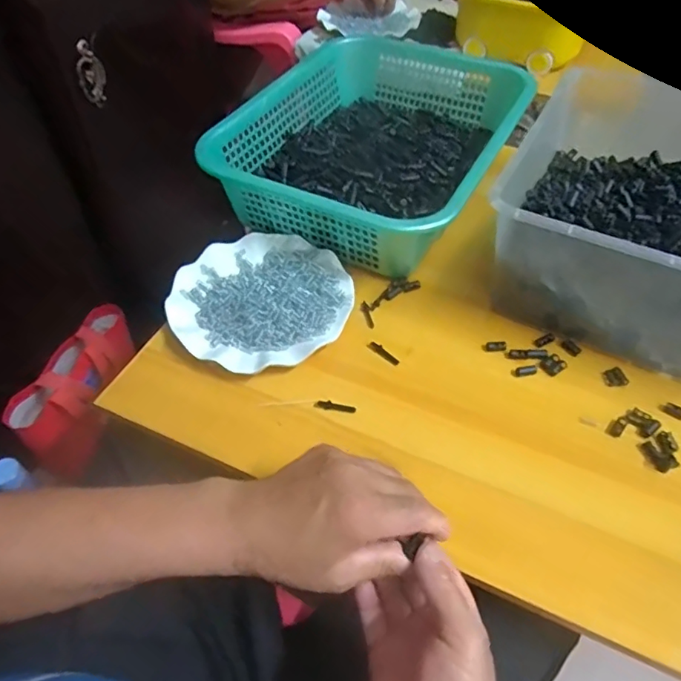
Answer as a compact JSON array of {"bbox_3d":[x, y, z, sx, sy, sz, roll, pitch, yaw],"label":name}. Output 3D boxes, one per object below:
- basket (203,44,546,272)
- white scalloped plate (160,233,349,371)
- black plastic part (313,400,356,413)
[{"bbox_3d":[0.052,-0.256,0.673,0.288,0.078,0.381,23,54,17],"label":"basket"},{"bbox_3d":[-0.083,-0.042,0.556,0.176,0.022,0.172,1,51,-1],"label":"white scalloped plate"},{"bbox_3d":[-0.005,0.059,0.490,0.037,0.004,0.008,7,51,5],"label":"black plastic part"}]

